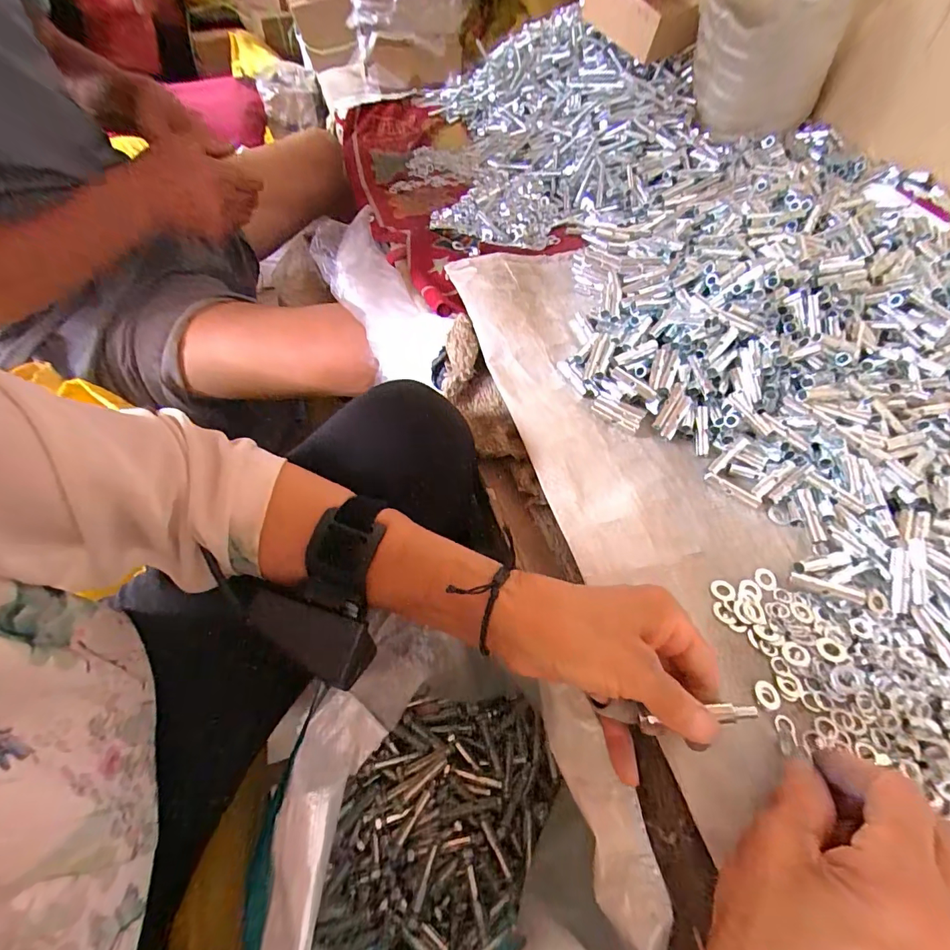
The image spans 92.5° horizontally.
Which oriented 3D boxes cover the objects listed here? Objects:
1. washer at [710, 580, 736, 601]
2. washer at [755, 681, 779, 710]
[{"bbox_3d":[0.170,0.079,0.311,0.016,0.004,0.015,7,55,4],"label":"washer"},{"bbox_3d":[0.174,0.132,0.272,0.014,0.006,0.015,1,55,-1],"label":"washer"}]

